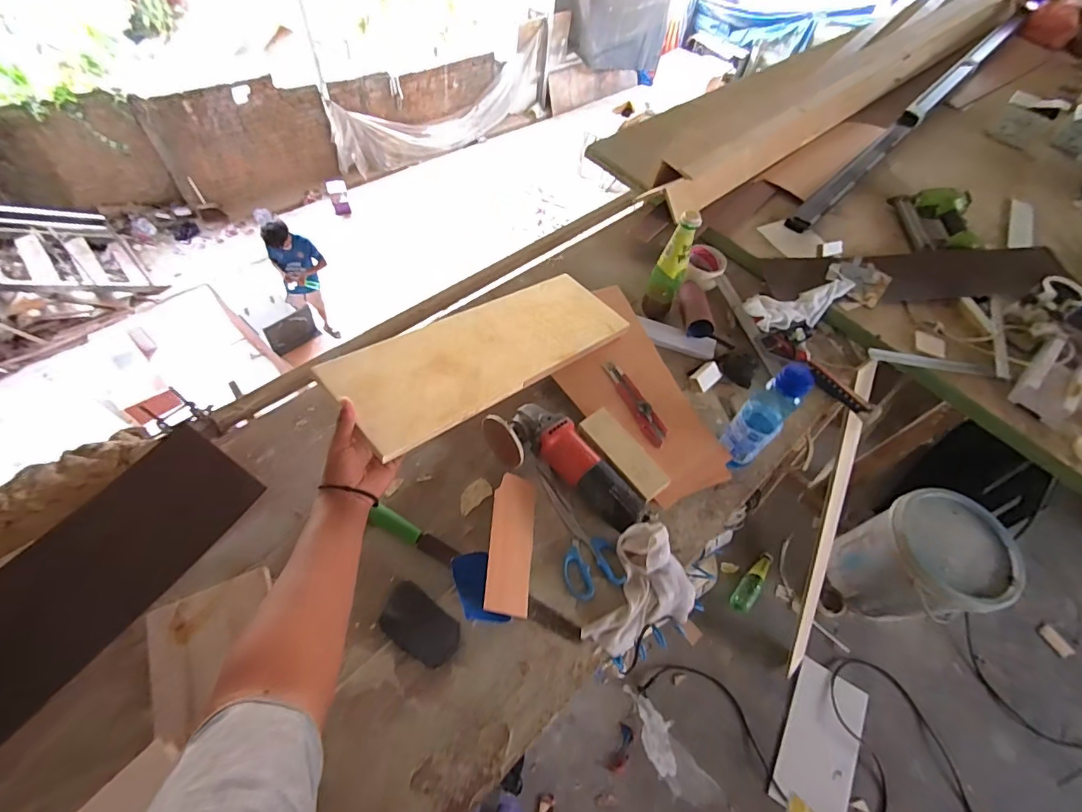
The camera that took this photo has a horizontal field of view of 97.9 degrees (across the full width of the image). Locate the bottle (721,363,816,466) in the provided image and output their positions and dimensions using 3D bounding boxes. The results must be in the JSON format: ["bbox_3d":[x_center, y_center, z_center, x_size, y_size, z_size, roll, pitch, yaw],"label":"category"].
[{"bbox_3d":[0.313,0.023,0.677,0.062,0.195,0.053,40,62,18],"label":"bottle"}]

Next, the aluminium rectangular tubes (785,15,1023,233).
[{"bbox_3d":[1.113,-0.884,1.348,0.056,0.026,1.609,40,65,20],"label":"aluminium rectangular tubes"}]

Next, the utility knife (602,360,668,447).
[{"bbox_3d":[0.150,-0.008,0.754,0.030,0.022,0.160,-21,62,-18],"label":"utility knife"}]

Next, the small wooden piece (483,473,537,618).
[{"bbox_3d":[-0.038,0.183,0.645,0.069,0.007,0.188,26,48,-29],"label":"small wooden piece"}]

